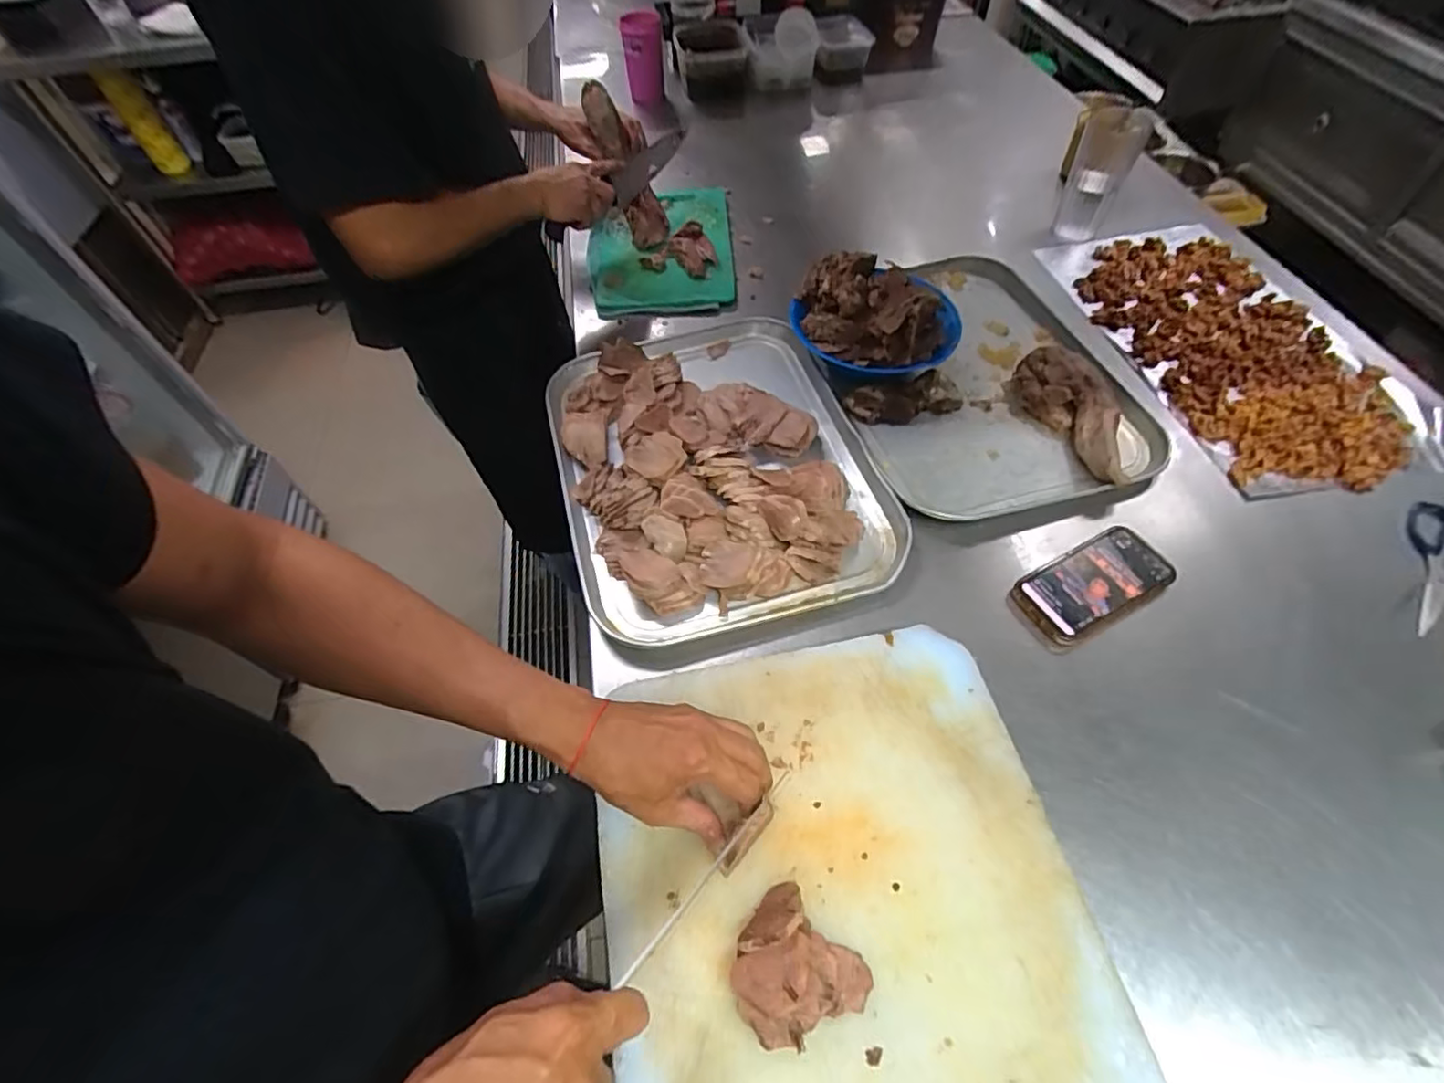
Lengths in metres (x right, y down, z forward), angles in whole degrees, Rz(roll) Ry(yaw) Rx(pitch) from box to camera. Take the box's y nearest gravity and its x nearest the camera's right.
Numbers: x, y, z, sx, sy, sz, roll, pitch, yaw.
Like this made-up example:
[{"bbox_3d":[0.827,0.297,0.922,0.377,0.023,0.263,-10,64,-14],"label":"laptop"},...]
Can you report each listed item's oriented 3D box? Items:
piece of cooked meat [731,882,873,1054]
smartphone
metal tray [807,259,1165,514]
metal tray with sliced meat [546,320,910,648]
[{"bbox_3d":[0.047,0.290,0.410,0.080,0.038,0.085,-1,55,1],"label":"piece of cooked meat"},{"bbox_3d":[0.391,0.042,0.638,0.169,0.018,0.076,-24,69,-19],"label":"smartphone"},{"bbox_3d":[0.331,-0.234,0.812,0.379,0.039,0.463,-14,56,-7],"label":"metal tray"},{"bbox_3d":[-0.013,-0.109,0.740,0.358,0.048,0.466,-16,56,-9],"label":"metal tray with sliced meat"}]

